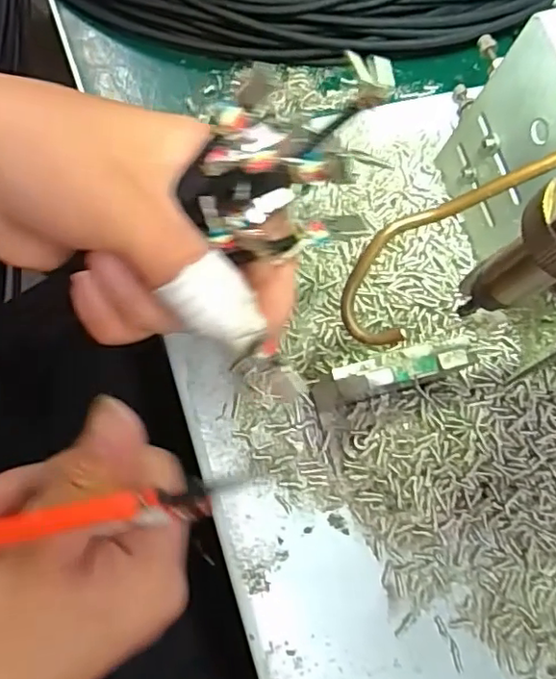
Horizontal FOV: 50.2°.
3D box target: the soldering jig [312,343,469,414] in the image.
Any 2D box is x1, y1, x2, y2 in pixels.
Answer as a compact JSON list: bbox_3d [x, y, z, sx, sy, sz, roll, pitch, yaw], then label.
[{"bbox_3d":[0.038,0.014,0.207,0.048,0.043,0.011,-11,76,-9],"label":"soldering jig"}]

